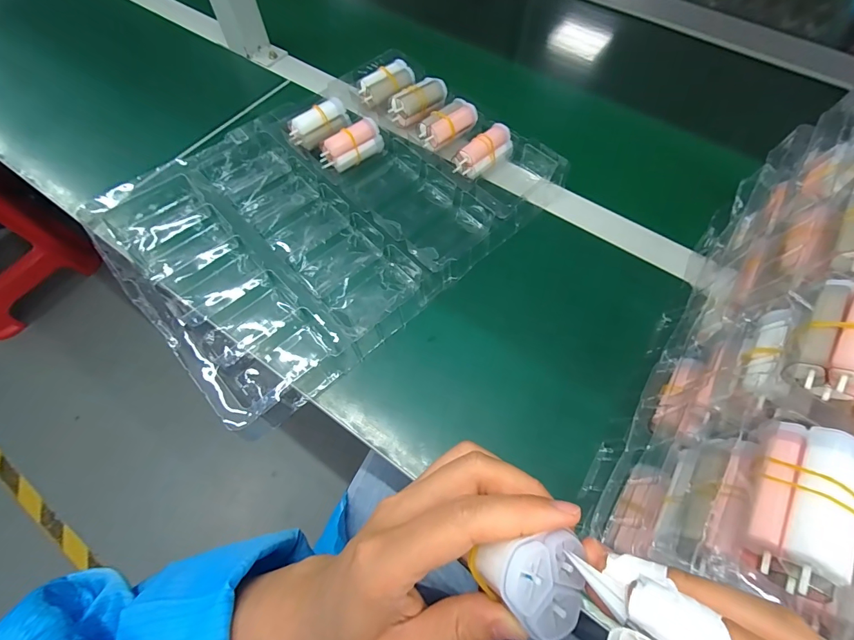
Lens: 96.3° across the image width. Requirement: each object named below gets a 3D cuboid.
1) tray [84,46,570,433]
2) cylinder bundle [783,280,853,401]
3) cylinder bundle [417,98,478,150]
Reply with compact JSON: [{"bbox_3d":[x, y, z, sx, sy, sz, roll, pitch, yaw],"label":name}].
[{"bbox_3d":[-0.093,-0.124,0.386,0.395,0.041,0.297,-41,71,-18],"label":"tray"},{"bbox_3d":[0.219,0.009,0.198,0.032,0.025,0.064,35,69,15],"label":"cylinder bundle"},{"bbox_3d":[0.023,-0.216,0.419,0.064,0.023,0.032,-37,70,-17],"label":"cylinder bundle"}]

